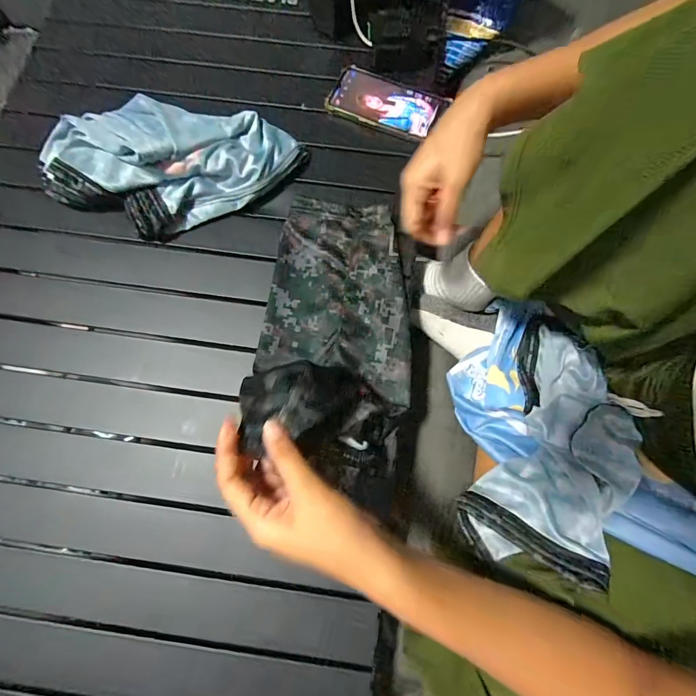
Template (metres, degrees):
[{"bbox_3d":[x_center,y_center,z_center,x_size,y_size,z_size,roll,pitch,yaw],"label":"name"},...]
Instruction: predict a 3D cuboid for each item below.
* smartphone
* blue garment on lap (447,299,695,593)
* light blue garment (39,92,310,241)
[{"bbox_3d":[0.053,-0.339,0.511,0.152,0.018,0.083,18,75,6],"label":"smartphone"},{"bbox_3d":[0.230,0.081,0.394,0.221,0.106,0.266,0,74,1],"label":"blue garment on lap"},{"bbox_3d":[-0.216,-0.234,0.454,0.295,0.075,0.161,-21,76,-5],"label":"light blue garment"}]

